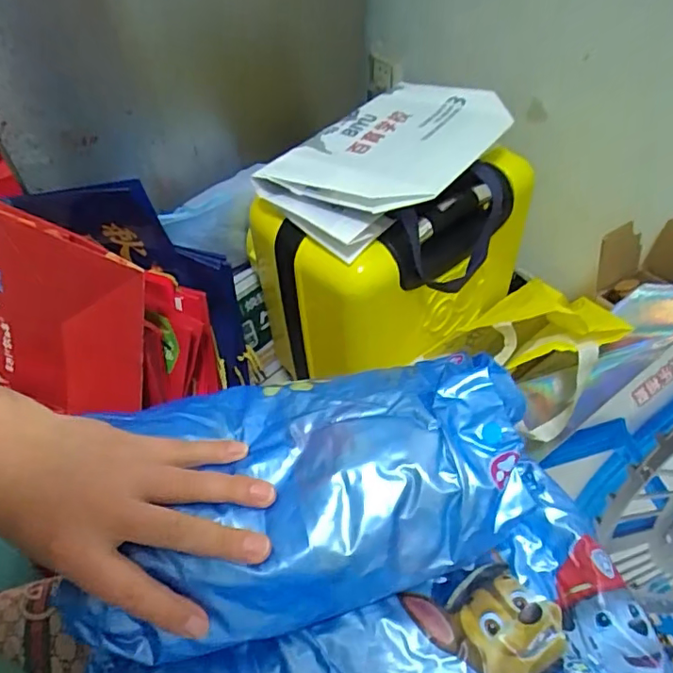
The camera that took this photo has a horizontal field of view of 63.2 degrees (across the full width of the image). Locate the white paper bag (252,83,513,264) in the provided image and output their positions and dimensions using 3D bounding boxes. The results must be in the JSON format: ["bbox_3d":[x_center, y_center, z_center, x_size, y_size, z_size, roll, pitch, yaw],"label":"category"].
[{"bbox_3d":[0.075,-0.228,0.675,0.194,0.065,0.318,32,59,26],"label":"white paper bag"}]

